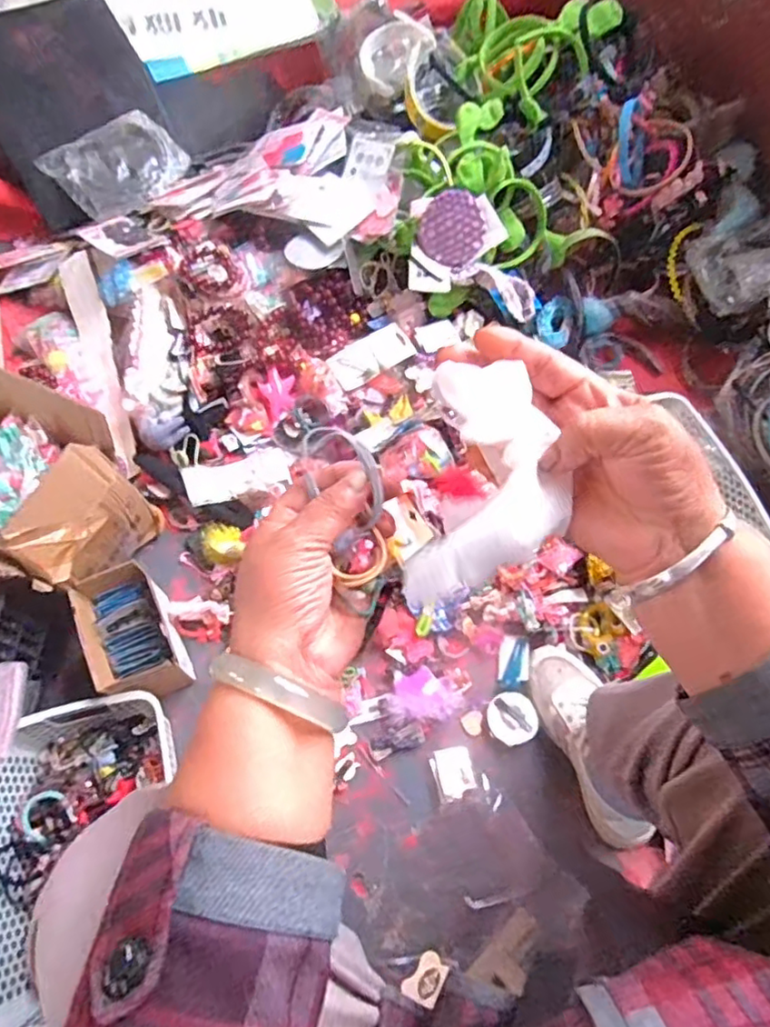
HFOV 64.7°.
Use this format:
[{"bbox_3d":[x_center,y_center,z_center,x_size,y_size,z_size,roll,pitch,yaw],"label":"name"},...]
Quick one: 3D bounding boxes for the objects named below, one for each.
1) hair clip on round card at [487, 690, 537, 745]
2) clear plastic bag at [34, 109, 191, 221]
[{"bbox_3d":[0.165,0.264,0.787,0.062,0.016,0.065,1,65,-2],"label":"hair clip on round card"},{"bbox_3d":[-0.460,-0.599,1.039,0.179,0.062,0.188,41,70,16],"label":"clear plastic bag"}]

